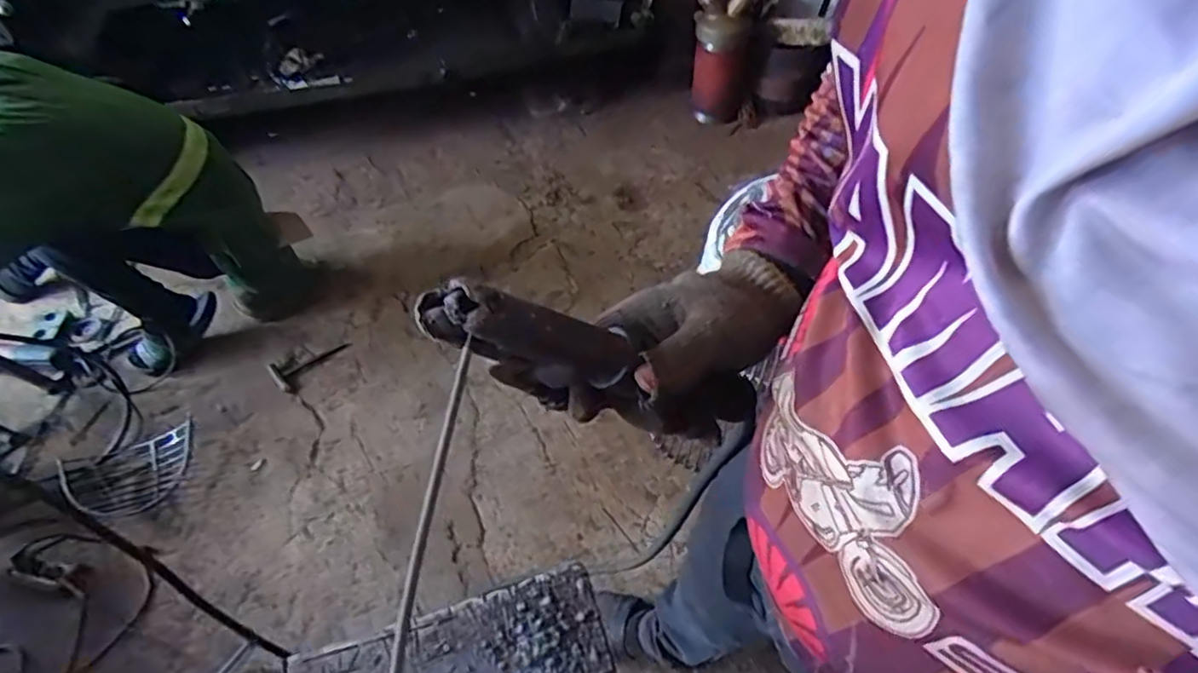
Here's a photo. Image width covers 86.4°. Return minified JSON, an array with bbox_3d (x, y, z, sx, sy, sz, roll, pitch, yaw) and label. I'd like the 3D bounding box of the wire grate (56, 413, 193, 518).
[{"bbox_3d":[-0.959,0.282,1.327,0.237,0.050,0.161,-29,56,-25],"label":"wire grate"}]

